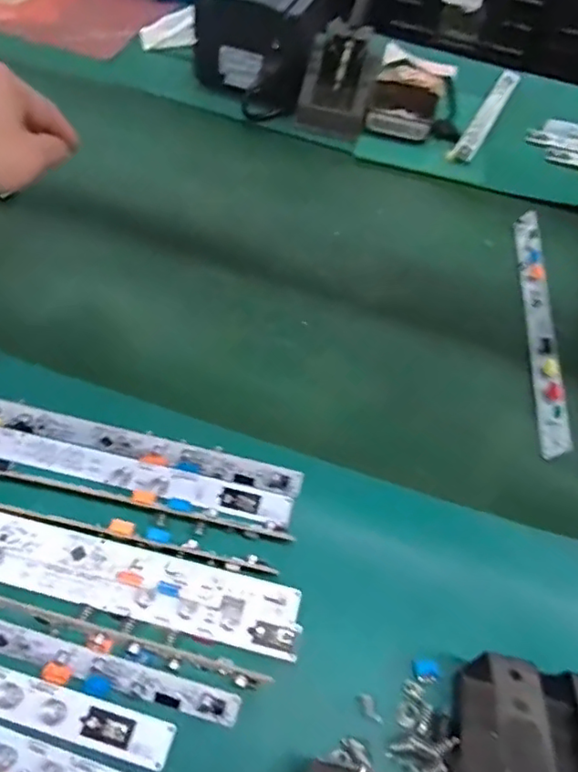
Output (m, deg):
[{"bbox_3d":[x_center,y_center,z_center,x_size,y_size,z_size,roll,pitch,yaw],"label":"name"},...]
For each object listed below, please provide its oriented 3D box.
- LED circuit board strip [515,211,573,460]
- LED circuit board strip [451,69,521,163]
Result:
[{"bbox_3d":[0.220,-0.061,0.524,0.017,0.016,0.280,11,51,1],"label":"LED circuit board strip"},{"bbox_3d":[0.257,-0.351,0.760,0.024,0.010,0.285,31,51,4],"label":"LED circuit board strip"}]

